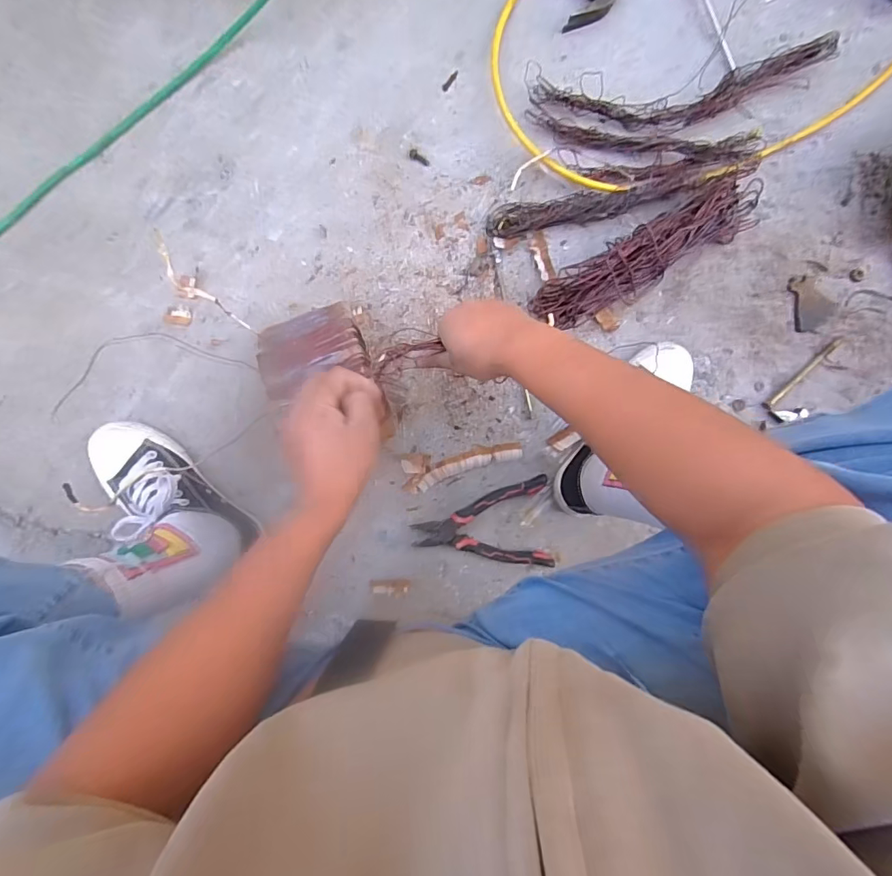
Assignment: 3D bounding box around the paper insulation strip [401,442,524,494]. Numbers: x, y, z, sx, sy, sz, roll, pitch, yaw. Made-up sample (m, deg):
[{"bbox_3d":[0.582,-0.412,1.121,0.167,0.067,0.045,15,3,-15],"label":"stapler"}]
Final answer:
[{"bbox_3d":[0.024,0.039,0.637,0.159,0.014,0.050,-8,94,-2],"label":"paper insulation strip"}]

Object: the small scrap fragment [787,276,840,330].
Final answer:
[{"bbox_3d":[0.507,-0.187,0.653,0.065,0.004,0.072,-14,94,-1],"label":"small scrap fragment"}]

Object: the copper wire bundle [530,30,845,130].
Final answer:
[{"bbox_3d":[0.298,-0.442,0.605,0.382,0.041,0.084,-5,94,-2],"label":"copper wire bundle"}]

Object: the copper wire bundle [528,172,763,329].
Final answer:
[{"bbox_3d":[0.256,-0.231,0.603,0.303,0.068,0.072,-31,95,0],"label":"copper wire bundle"}]

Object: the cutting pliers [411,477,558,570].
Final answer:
[{"bbox_3d":[0.047,0.119,0.629,0.177,0.030,0.116,-8,94,-2],"label":"cutting pliers"}]

